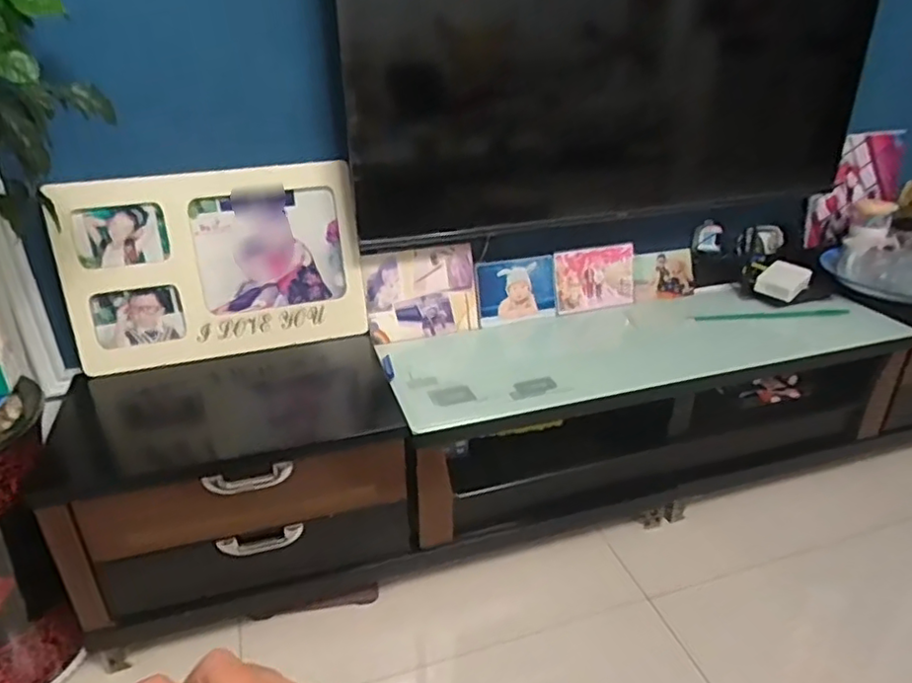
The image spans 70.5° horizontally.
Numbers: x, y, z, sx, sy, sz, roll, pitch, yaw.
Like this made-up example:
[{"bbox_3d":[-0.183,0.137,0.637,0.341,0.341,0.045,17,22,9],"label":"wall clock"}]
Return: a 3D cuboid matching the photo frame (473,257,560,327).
[{"bbox_3d":[0.136,-0.113,1.435,0.178,0.142,0.012,-8,14,0],"label":"photo frame"}]

